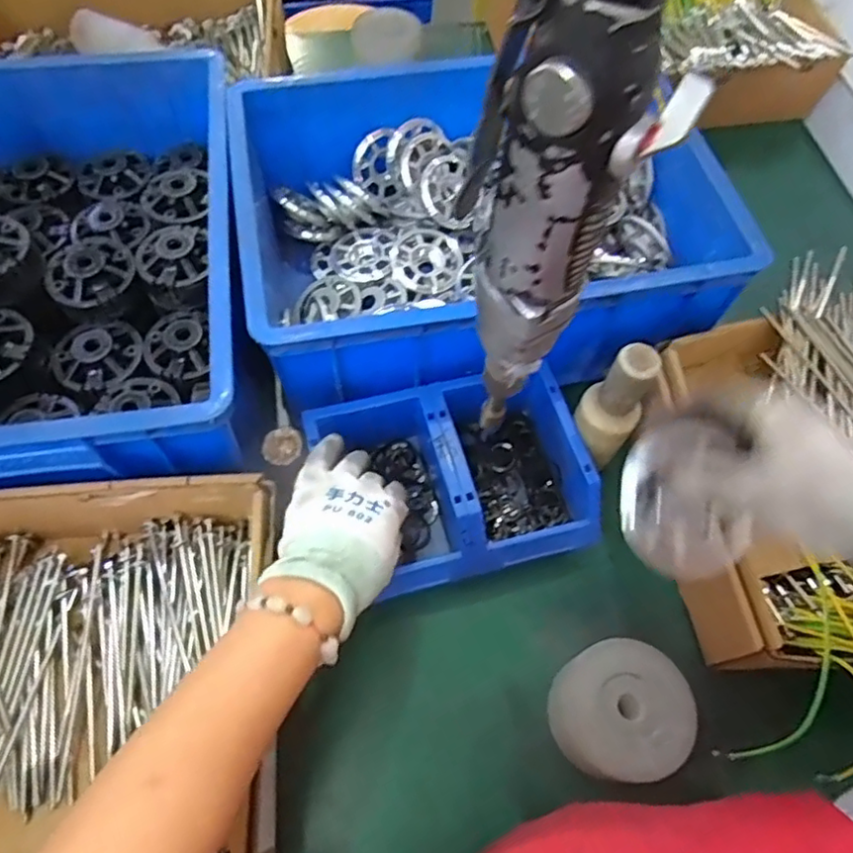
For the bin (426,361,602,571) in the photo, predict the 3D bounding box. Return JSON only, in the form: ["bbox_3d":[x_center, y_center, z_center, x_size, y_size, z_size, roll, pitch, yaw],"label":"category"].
[{"bbox_3d":[0.070,0.038,0.530,0.110,0.076,0.152,-14,63,-10],"label":"bin"}]

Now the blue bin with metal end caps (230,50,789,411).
[{"bbox_3d":[0.046,-0.190,0.598,0.417,0.146,0.321,-4,62,-5],"label":"blue bin with metal end caps"}]

